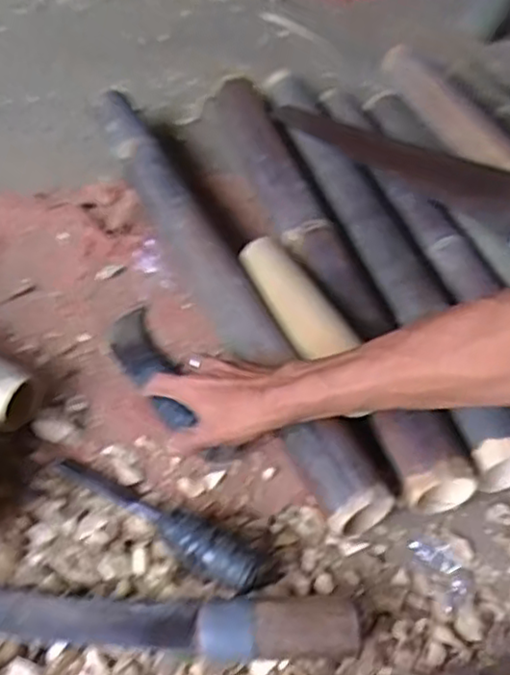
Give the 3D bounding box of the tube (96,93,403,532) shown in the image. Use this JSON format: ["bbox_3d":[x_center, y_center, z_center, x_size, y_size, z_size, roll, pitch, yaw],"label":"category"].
[{"bbox_3d":[-0.048,-0.079,0.719,0.071,0.068,0.639,-17,51,-19],"label":"tube"}]

